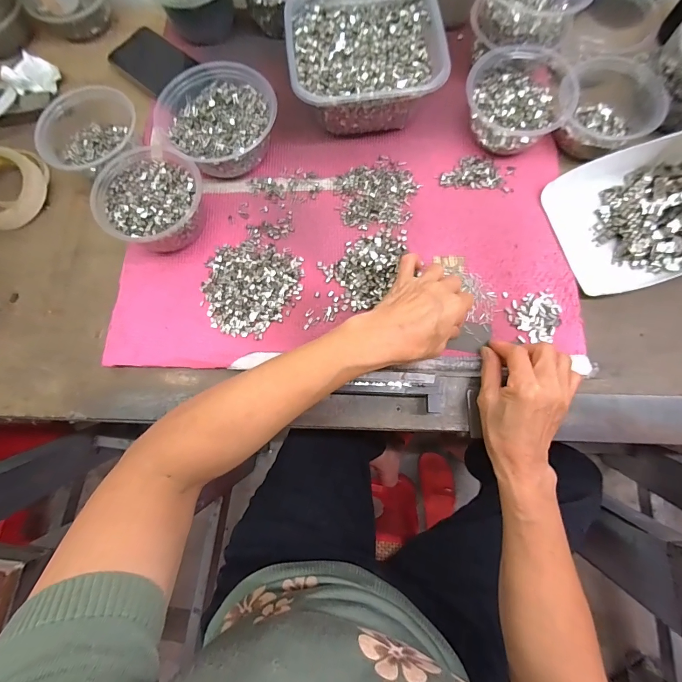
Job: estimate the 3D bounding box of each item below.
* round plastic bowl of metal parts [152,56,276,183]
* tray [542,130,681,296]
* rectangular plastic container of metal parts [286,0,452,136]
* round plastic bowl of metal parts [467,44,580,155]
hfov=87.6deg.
[{"bbox_3d":[-0.146,-0.260,0.432,0.129,0.052,0.133,0,75,1],"label":"round plastic bowl of metal parts"},{"bbox_3d":[0.338,-0.145,0.378,0.172,0.081,0.156,-18,76,-3],"label":"tray"},{"bbox_3d":[0.028,-0.343,0.439,0.176,0.074,0.181,-4,76,1],"label":"rectangular plastic container of metal parts"},{"bbox_3d":[0.206,-0.286,0.422,0.114,0.058,0.115,0,75,1],"label":"round plastic bowl of metal parts"}]

